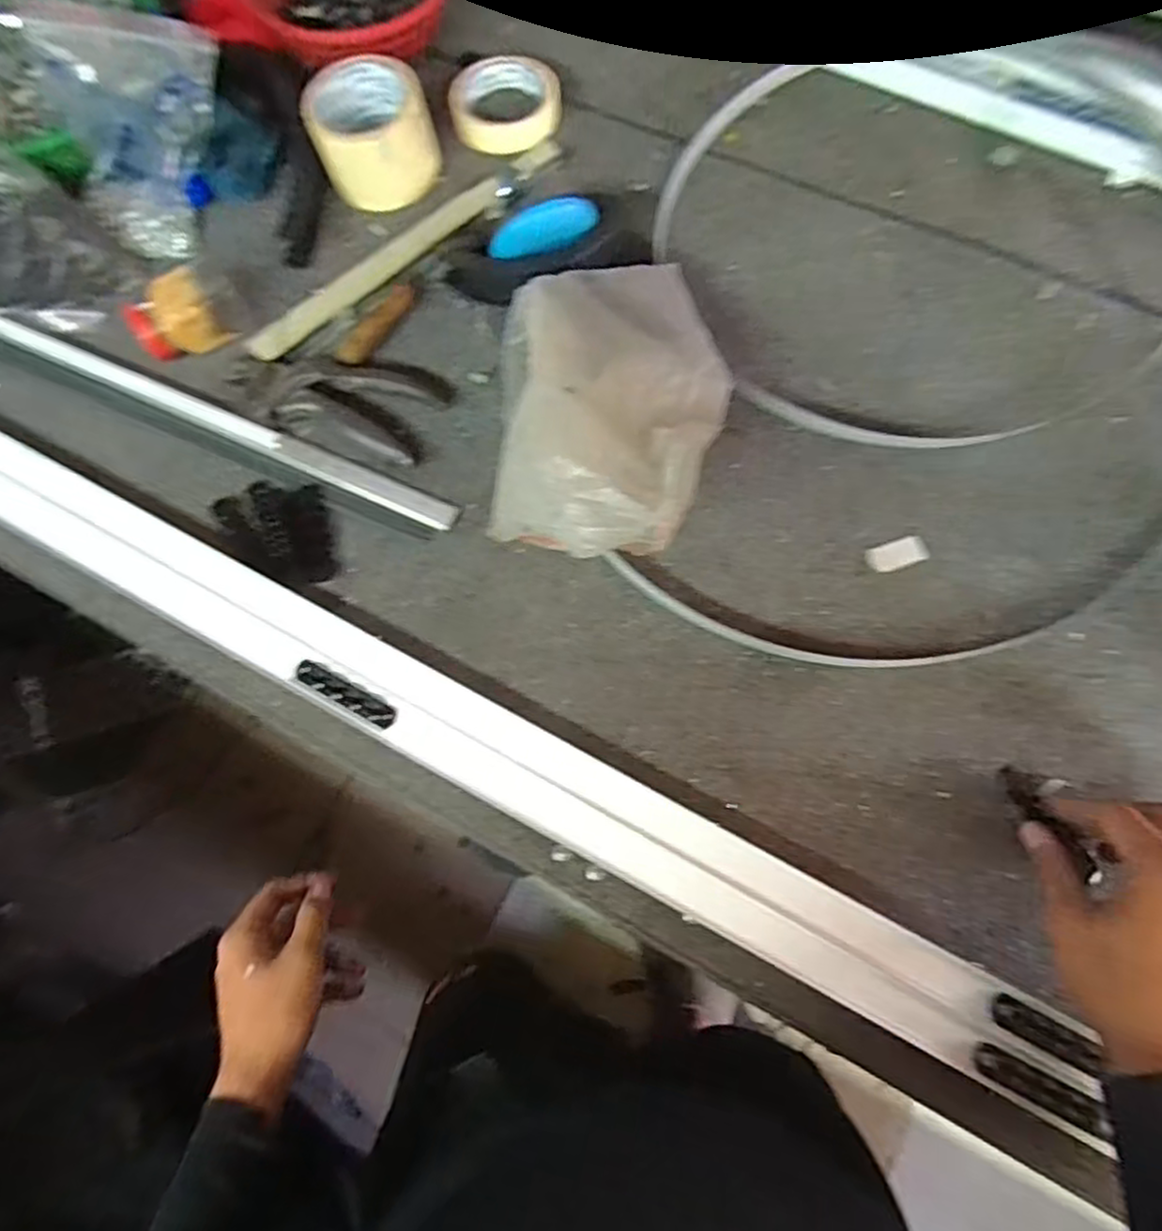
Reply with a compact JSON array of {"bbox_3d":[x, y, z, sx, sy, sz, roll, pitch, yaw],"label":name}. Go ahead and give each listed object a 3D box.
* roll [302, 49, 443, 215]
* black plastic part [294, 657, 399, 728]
[{"bbox_3d":[-0.184,-0.429,0.650,0.102,0.066,0.110,0,72,1],"label":"roll"},{"bbox_3d":[-0.163,0.055,0.515,0.081,0.013,0.018,28,74,10],"label":"black plastic part"}]

